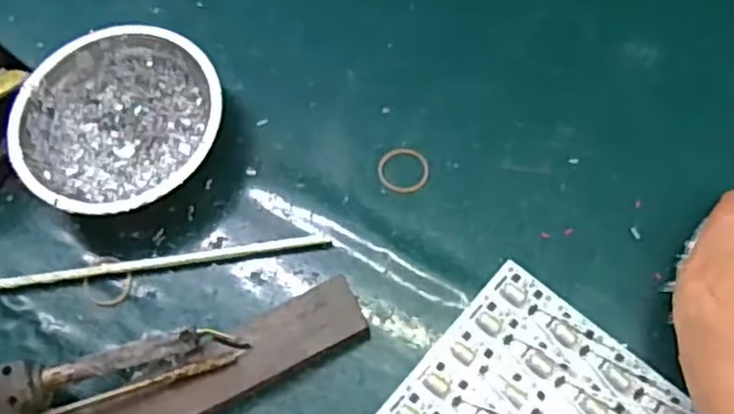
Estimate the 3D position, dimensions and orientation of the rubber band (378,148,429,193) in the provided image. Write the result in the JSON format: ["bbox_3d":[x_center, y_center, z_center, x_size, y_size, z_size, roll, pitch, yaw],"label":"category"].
[{"bbox_3d":[0.023,-0.023,0.452,0.031,0.004,0.029,-1,66,3],"label":"rubber band"}]

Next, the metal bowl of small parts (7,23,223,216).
[{"bbox_3d":[-0.151,-0.050,0.456,0.121,0.039,0.125,-1,66,3],"label":"metal bowl of small parts"}]

